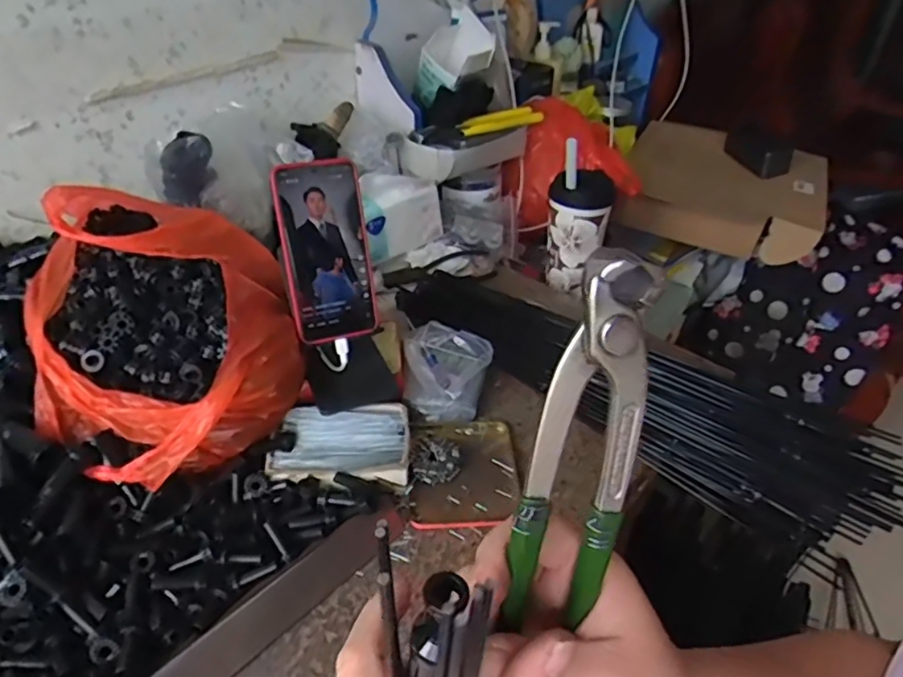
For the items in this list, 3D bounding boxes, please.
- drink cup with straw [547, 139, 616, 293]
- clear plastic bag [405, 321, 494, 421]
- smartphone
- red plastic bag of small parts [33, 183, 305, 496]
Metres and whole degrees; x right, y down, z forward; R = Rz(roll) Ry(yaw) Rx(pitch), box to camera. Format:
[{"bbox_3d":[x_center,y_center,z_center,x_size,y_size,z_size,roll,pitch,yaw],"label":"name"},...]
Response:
[{"bbox_3d":[0.175,-0.168,0.847,0.081,0.189,0.094,10,39,11],"label":"drink cup with straw"},{"bbox_3d":[-0.003,0.029,0.659,0.091,0.039,0.118,-2,38,-3],"label":"clear plastic bag"},{"bbox_3d":[-0.115,-0.078,0.570,0.075,0.163,0.007,-12,17,-19],"label":"smartphone"},{"bbox_3d":[-0.264,-0.016,0.568,0.217,0.135,0.277,-20,43,-24],"label":"red plastic bag of small parts"}]

